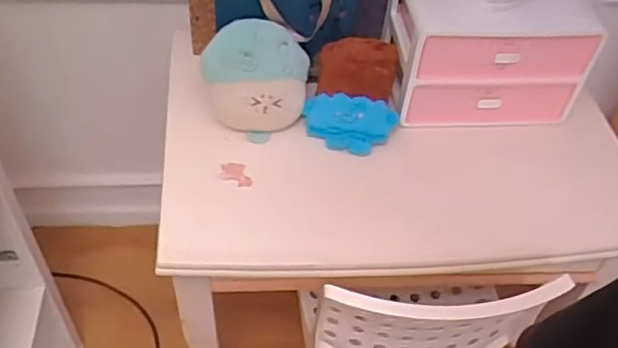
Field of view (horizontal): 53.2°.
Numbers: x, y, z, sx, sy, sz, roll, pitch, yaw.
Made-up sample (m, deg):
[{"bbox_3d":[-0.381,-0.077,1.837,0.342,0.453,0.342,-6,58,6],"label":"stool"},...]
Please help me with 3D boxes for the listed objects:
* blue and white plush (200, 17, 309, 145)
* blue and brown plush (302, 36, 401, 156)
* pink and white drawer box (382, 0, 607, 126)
[{"bbox_3d":[-0.099,-0.174,1.158,0.193,0.178,0.137,-1,48,-3],"label":"blue and white plush"},{"bbox_3d":[0.087,-0.157,1.203,0.177,0.136,0.172,7,48,4],"label":"blue and brown plush"},{"bbox_3d":[0.351,-0.269,1.213,0.362,0.257,0.248,-5,49,-6],"label":"pink and white drawer box"}]

